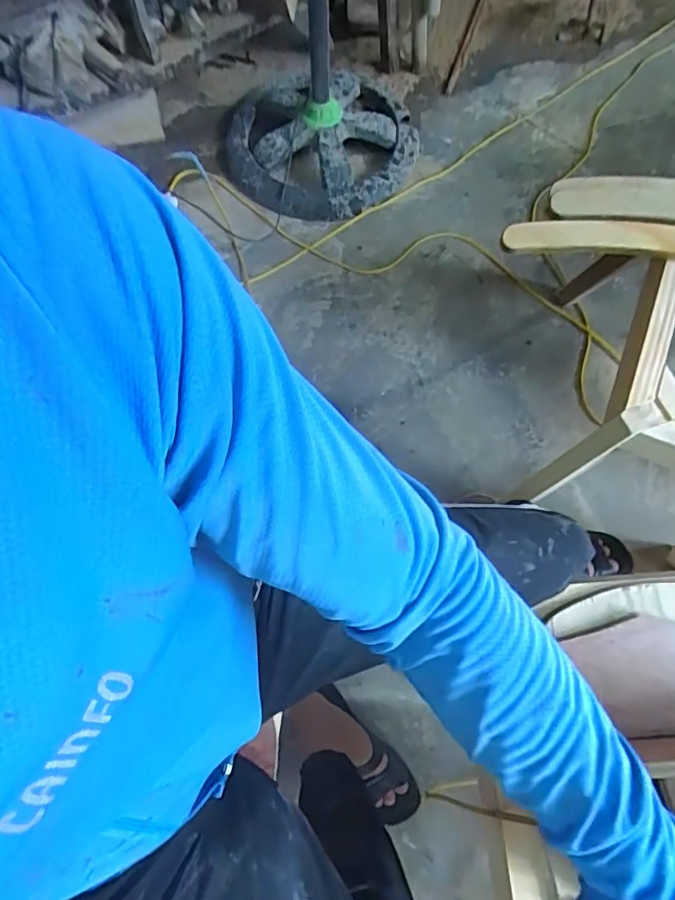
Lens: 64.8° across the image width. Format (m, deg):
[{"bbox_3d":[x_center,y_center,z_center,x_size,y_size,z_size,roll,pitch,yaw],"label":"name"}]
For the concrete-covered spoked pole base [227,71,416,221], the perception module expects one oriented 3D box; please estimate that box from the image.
[{"bbox_3d":[-0.032,-0.781,1.319,0.484,0.141,0.412,-25,71,-7],"label":"concrete-covered spoked pole base"}]

